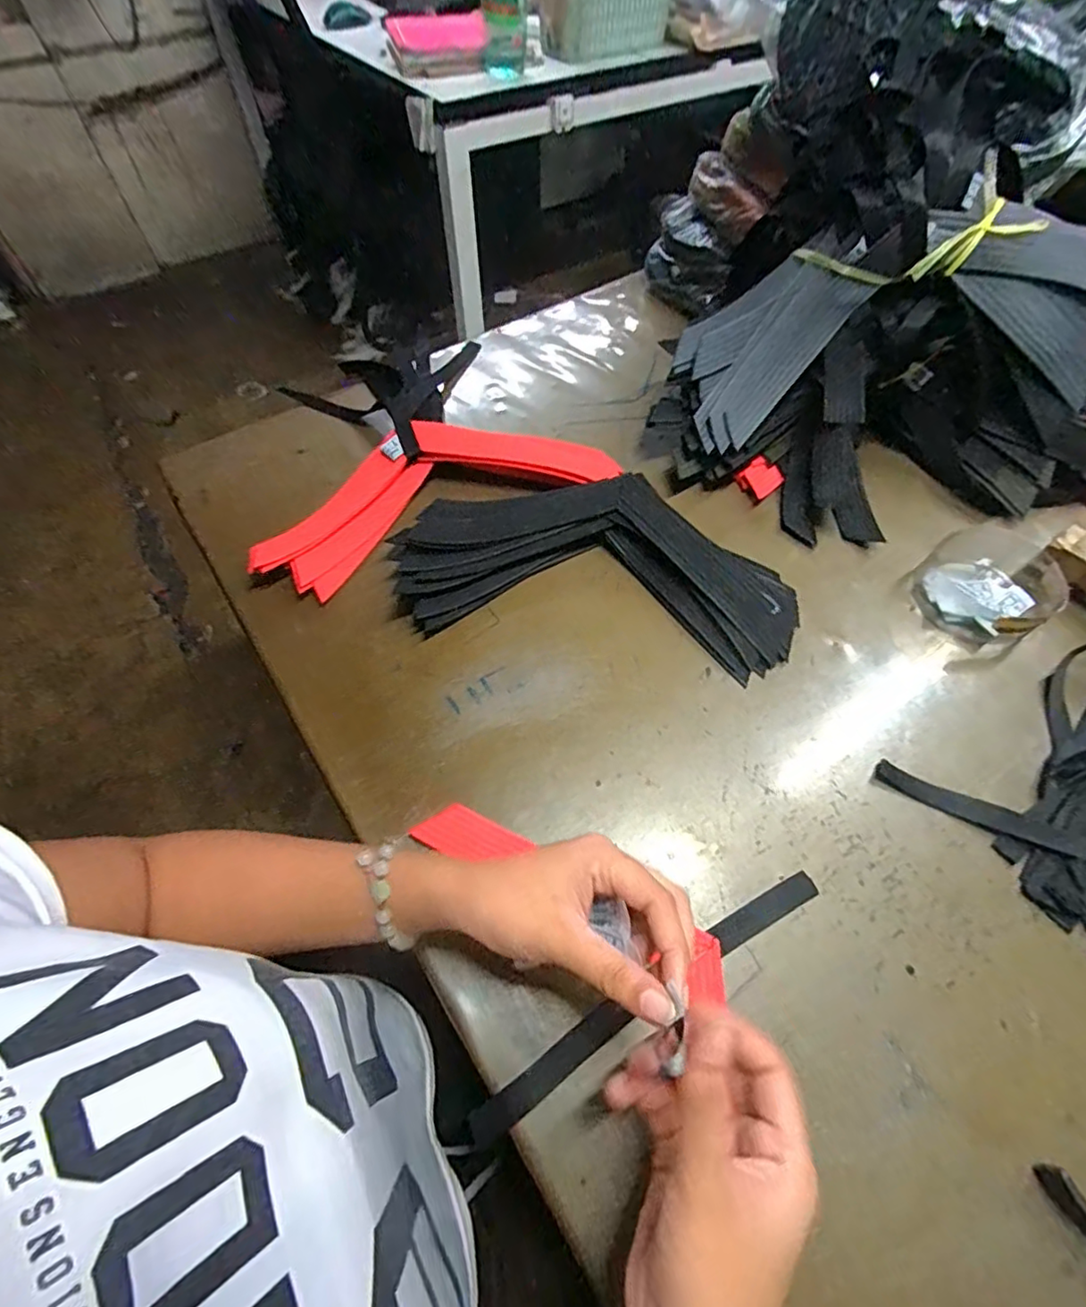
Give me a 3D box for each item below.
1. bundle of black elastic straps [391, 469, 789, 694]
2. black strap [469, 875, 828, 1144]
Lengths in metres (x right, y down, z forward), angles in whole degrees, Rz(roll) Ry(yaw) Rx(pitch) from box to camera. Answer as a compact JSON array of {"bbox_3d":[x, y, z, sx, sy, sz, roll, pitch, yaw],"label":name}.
[{"bbox_3d":[0.041,-0.077,0.493,0.341,0.040,0.158,8,59,6],"label":"bundle of black elastic straps"},{"bbox_3d":[0.067,0.205,0.349,0.249,0.006,0.020,-27,73,-15],"label":"black strap"}]

